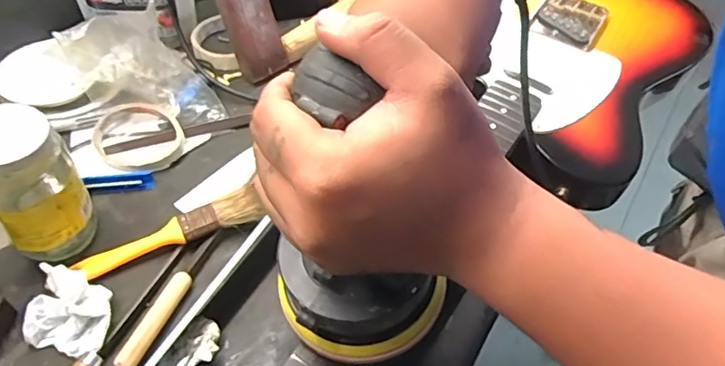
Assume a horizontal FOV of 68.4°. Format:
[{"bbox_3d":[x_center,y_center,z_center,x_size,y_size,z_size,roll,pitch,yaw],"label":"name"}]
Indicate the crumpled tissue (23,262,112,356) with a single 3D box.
[{"bbox_3d":[-0.233,0.104,0.432,0.064,0.031,0.057,11,53,4],"label":"crumpled tissue"}]

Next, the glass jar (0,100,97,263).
[{"bbox_3d":[-0.265,0.012,0.437,0.073,0.150,0.058,-35,62,-26],"label":"glass jar"}]

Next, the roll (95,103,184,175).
[{"bbox_3d":[-0.232,-0.049,0.554,0.092,0.021,0.077,33,58,20],"label":"roll"}]

